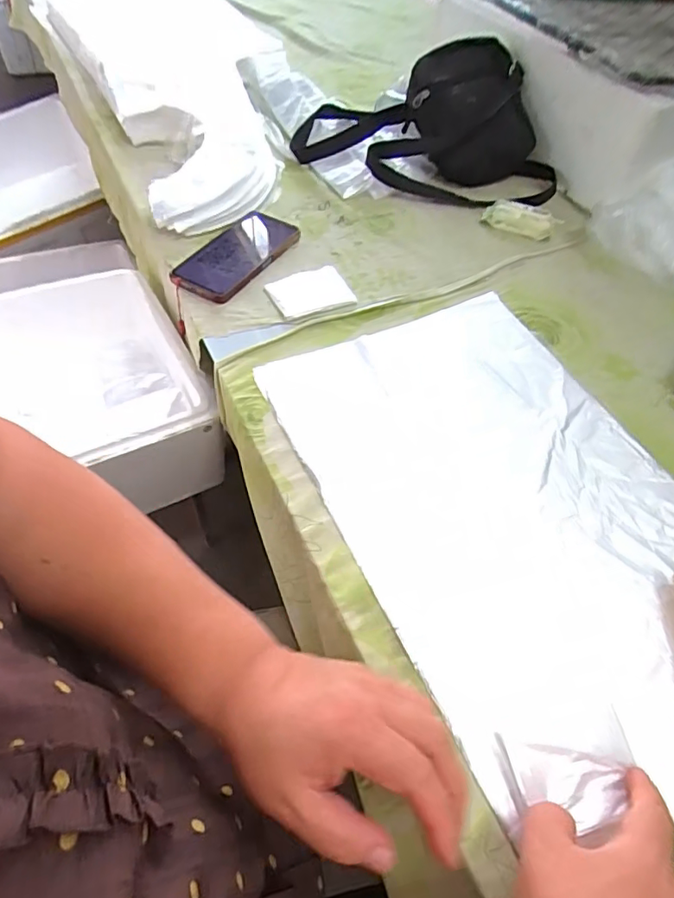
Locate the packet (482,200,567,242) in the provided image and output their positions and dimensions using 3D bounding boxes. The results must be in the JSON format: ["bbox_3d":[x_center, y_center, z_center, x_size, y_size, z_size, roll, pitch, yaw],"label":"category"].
[{"bbox_3d":[0.248,-0.312,0.702,0.098,0.019,0.046,18,56,8],"label":"packet"}]

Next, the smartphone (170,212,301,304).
[{"bbox_3d":[-0.121,-0.241,0.641,0.085,0.013,0.169,33,65,12],"label":"smartphone"}]

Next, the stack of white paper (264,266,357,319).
[{"bbox_3d":[-0.029,-0.180,0.604,0.091,0.009,0.069,-19,59,-17],"label":"stack of white paper"}]

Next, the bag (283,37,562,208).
[{"bbox_3d":[0.131,-0.460,0.738,0.365,0.144,0.205,0,55,-4],"label":"bag"}]

